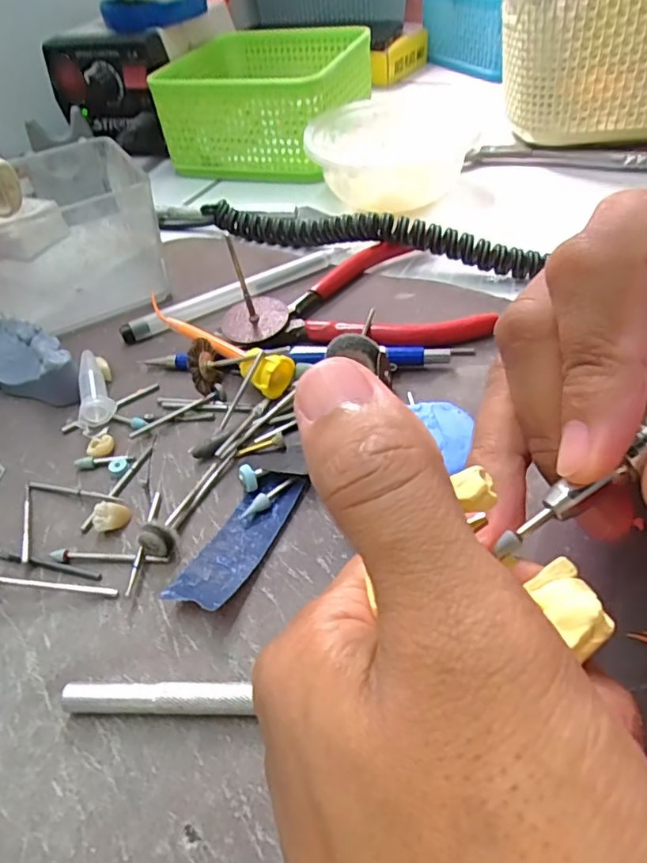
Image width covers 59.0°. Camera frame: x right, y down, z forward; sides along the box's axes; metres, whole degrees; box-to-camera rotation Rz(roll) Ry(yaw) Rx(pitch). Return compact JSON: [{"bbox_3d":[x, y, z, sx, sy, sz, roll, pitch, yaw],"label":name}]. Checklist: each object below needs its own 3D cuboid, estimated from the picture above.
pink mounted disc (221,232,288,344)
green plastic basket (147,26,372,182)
[{"bbox_3d":[-0.034,-0.063,0.260,0.031,0.041,0.031,-4,46,4],"label":"pink mounted disc"},{"bbox_3d":[-0.040,-0.252,0.433,0.129,0.064,0.134,11,49,17],"label":"green plastic basket"}]

